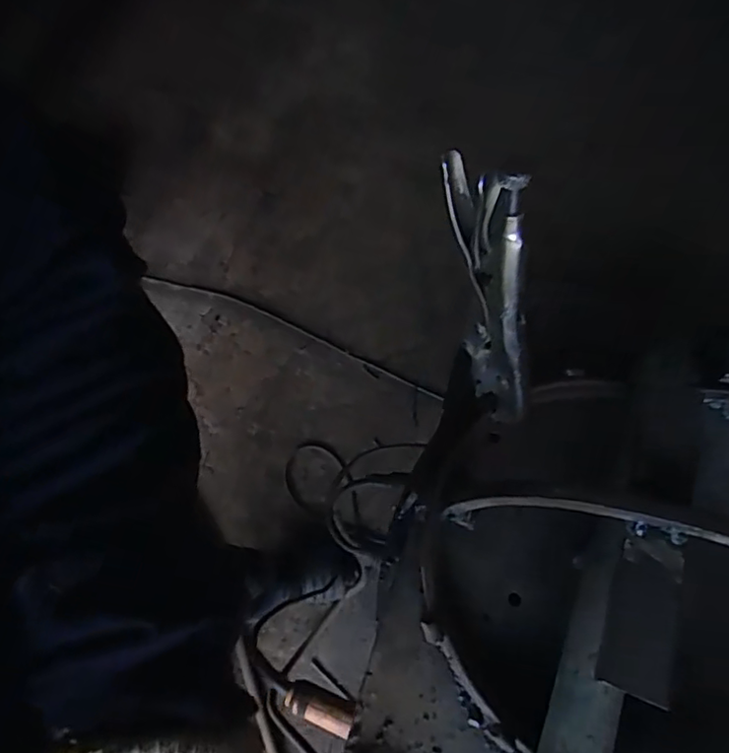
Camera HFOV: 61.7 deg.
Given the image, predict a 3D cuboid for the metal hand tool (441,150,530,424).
[{"bbox_3d":[0.062,-0.036,0.310,0.013,0.168,0.053,-31,50,-12],"label":"metal hand tool"}]

